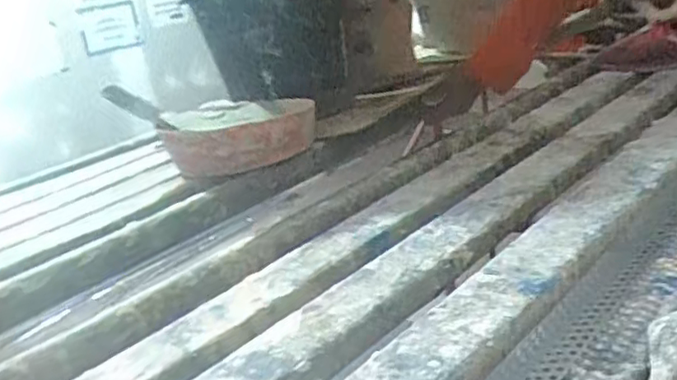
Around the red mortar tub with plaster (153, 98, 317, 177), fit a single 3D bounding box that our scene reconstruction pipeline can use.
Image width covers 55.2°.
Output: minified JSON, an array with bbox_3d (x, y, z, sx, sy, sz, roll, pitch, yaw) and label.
[{"bbox_3d":[-0.131,-0.077,0.866,0.194,0.063,0.185,-8,21,3],"label":"red mortar tub with plaster"}]

